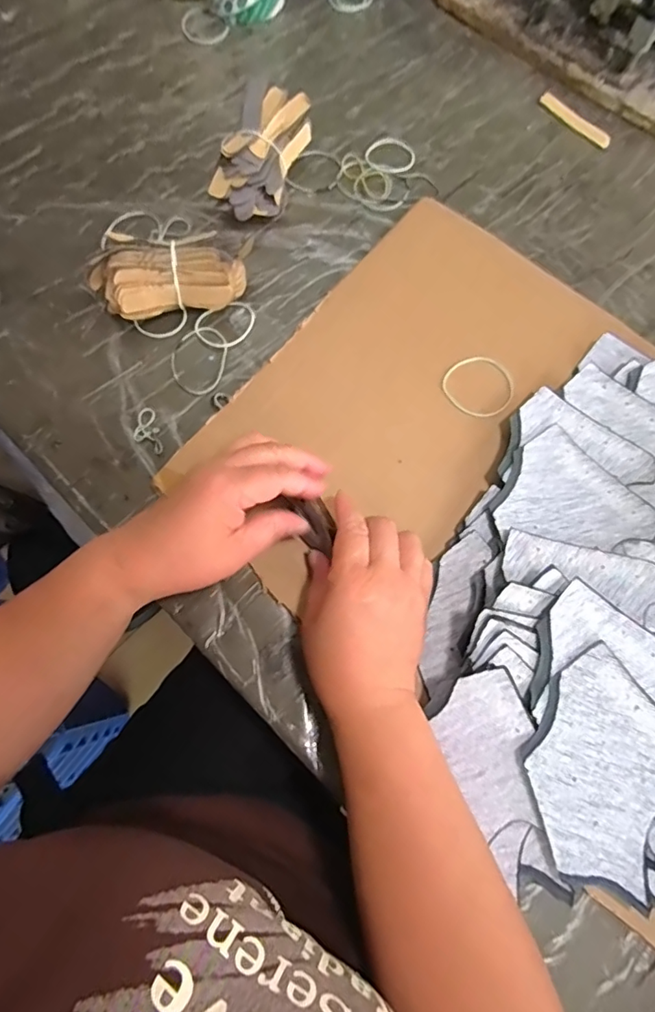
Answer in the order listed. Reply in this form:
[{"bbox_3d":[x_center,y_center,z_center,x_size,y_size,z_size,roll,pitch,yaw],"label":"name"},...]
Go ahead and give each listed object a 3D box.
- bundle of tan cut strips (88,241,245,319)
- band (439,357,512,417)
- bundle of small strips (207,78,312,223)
[{"bbox_3d":[-0.130,-0.186,0.433,0.120,0.052,0.036,-11,72,-5],"label":"bundle of tan cut strips"},{"bbox_3d":[0.125,-0.099,0.427,0.055,0.004,0.055,40,76,11],"label":"band"},{"bbox_3d":[-0.060,-0.318,0.480,0.060,0.048,0.126,17,72,4],"label":"bundle of small strips"}]

